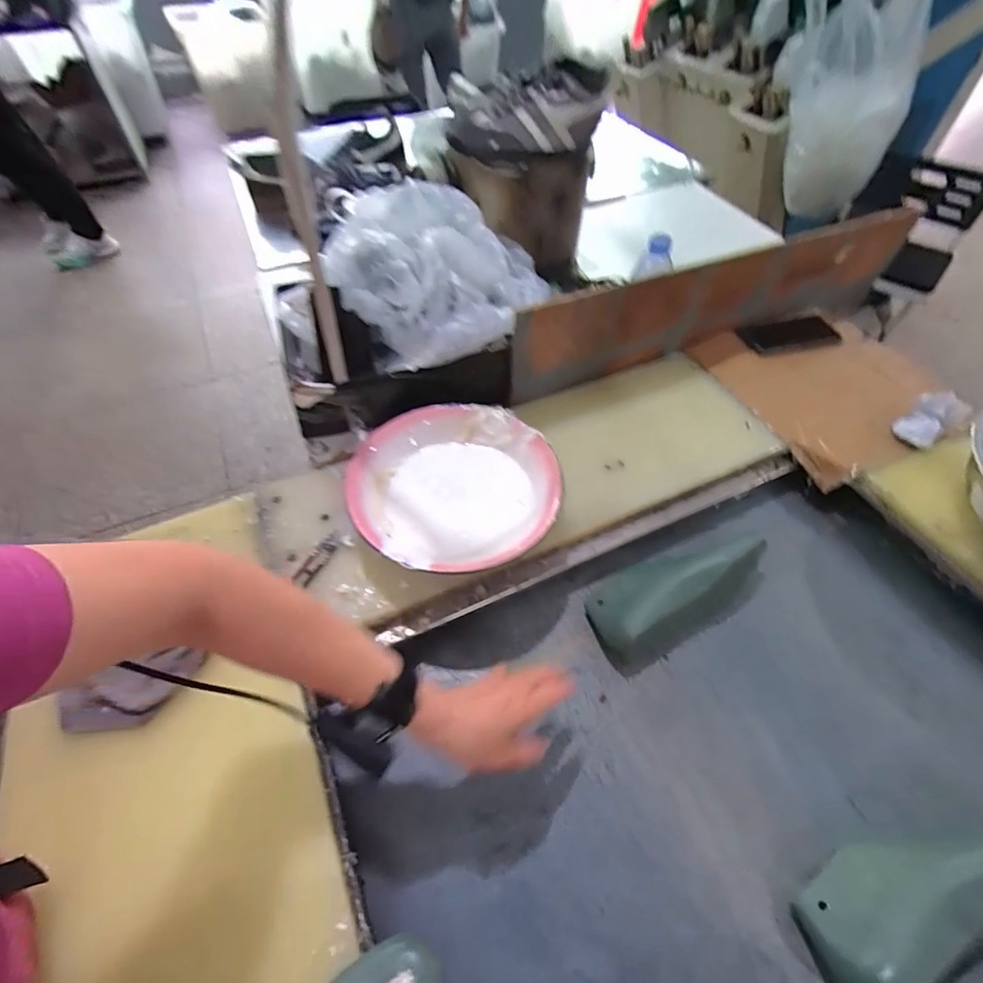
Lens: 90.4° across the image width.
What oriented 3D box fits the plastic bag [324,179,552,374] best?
[{"bbox_3d":[-0.079,-0.321,0.706,0.288,0.130,0.272,-14,52,-9],"label":"plastic bag"}]

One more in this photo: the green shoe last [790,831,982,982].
[{"bbox_3d":[0.374,0.343,0.426,0.229,0.058,0.087,-24,54,-16],"label":"green shoe last"}]

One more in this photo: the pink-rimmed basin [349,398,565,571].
[{"bbox_3d":[-0.046,-0.003,0.611,0.240,0.064,0.243,-1,51,1],"label":"pink-rimmed basin"}]

